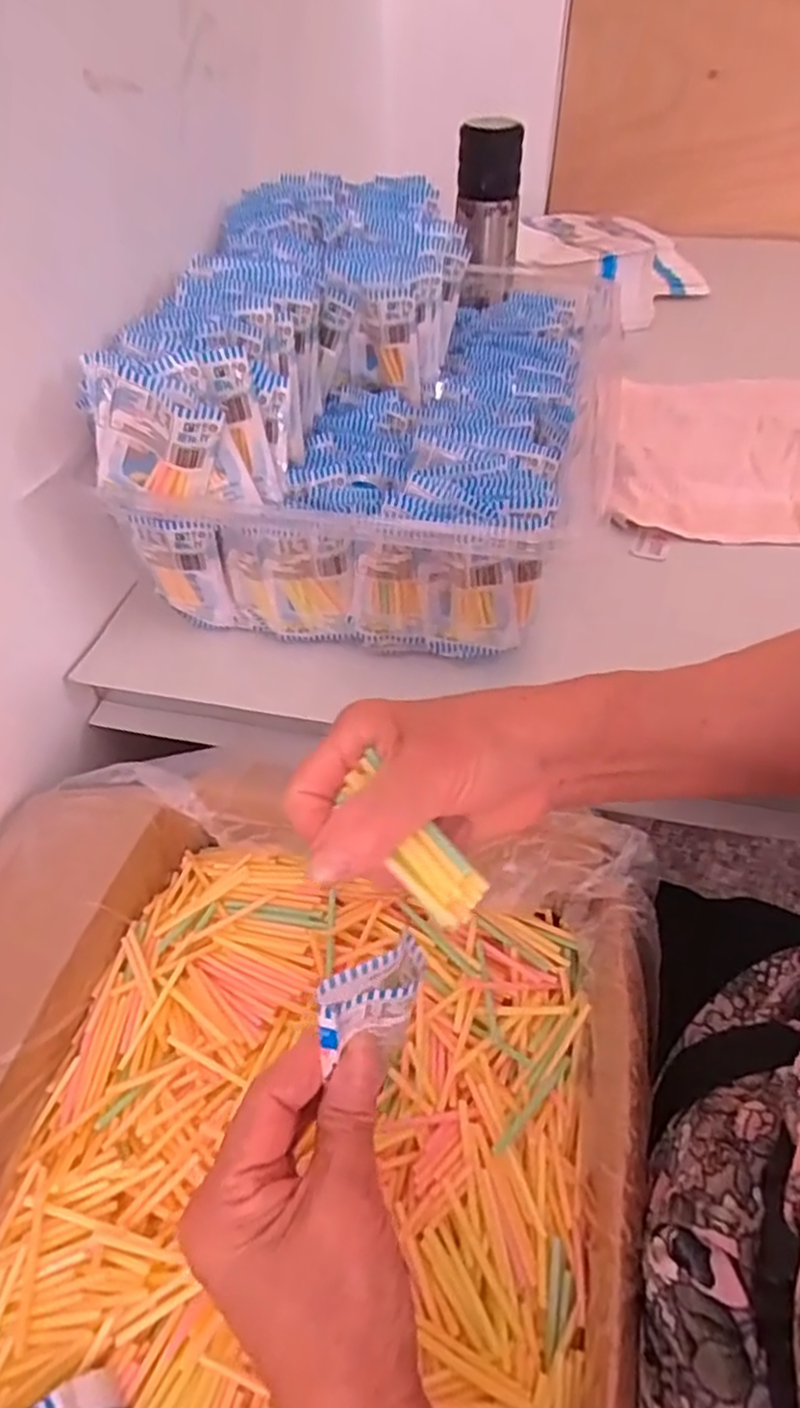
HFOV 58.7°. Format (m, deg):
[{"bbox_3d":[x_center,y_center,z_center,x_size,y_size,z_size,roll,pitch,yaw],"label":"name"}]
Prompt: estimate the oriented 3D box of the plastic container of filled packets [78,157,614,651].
[{"bbox_3d":[-0.010,-0.245,0.575,0.317,0.190,0.431,5,48,5],"label":"plastic container of filled packets"}]

